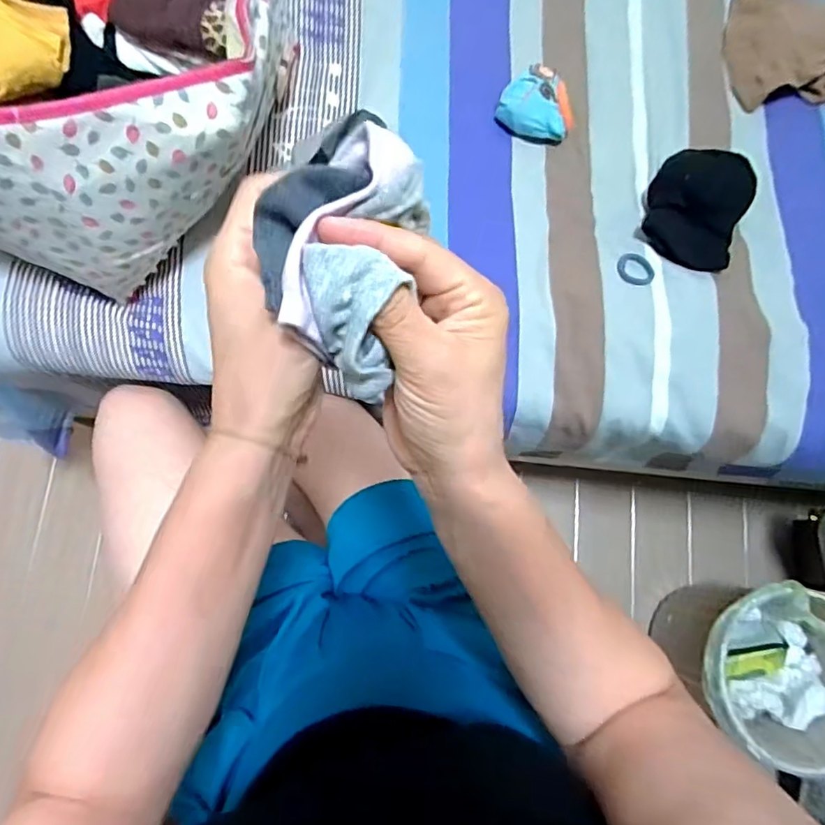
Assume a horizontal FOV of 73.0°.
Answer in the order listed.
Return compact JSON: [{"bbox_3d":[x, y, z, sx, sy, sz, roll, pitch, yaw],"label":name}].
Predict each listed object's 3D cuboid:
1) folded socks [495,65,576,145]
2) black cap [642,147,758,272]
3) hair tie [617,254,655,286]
[{"bbox_3d":[0.145,-0.351,0.645,0.076,0.038,0.080,-37,82,-9],"label":"folded socks"},{"bbox_3d":[0.321,-0.228,0.628,0.105,0.047,0.137,17,78,1],"label":"black cap"},{"bbox_3d":[0.247,-0.157,0.616,0.042,0.005,0.031,31,94,9],"label":"hair tie"}]

